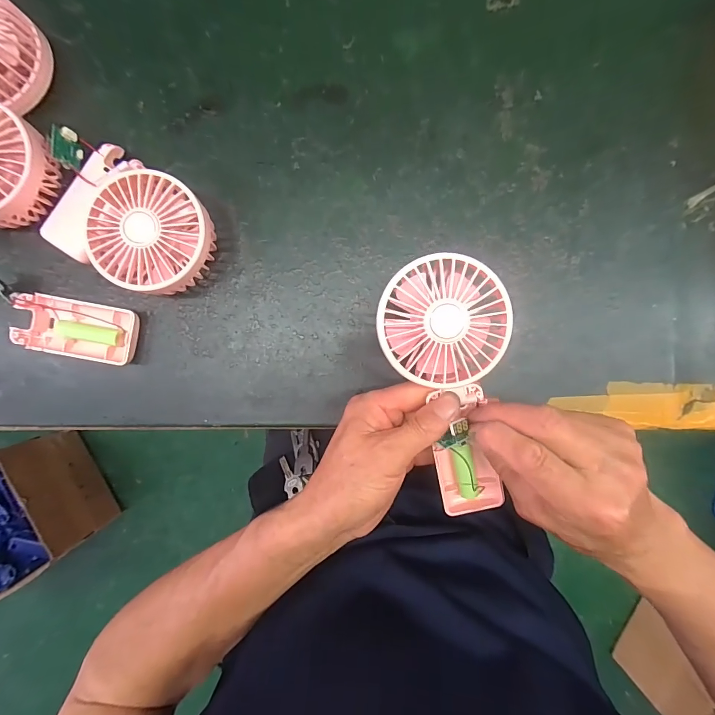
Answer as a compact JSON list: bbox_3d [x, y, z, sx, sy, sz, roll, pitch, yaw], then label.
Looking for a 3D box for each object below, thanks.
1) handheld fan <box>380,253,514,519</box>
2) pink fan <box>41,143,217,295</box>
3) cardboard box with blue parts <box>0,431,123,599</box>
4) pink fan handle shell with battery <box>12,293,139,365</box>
[{"bbox_3d":[0.067,0.023,0.262,0.083,0.038,0.182,-11,104,0],"label":"handheld fan"},{"bbox_3d":[-0.174,-0.102,0.290,0.126,0.046,0.088,33,90,0],"label":"pink fan"},{"bbox_3d":[-0.831,0.385,0.867,0.383,0.210,0.285,-28,92,-1],"label":"cardboard box with blue parts"},{"bbox_3d":[-0.230,-0.024,0.304,0.093,0.018,0.045,11,90,0],"label":"pink fan handle shell with battery"}]

